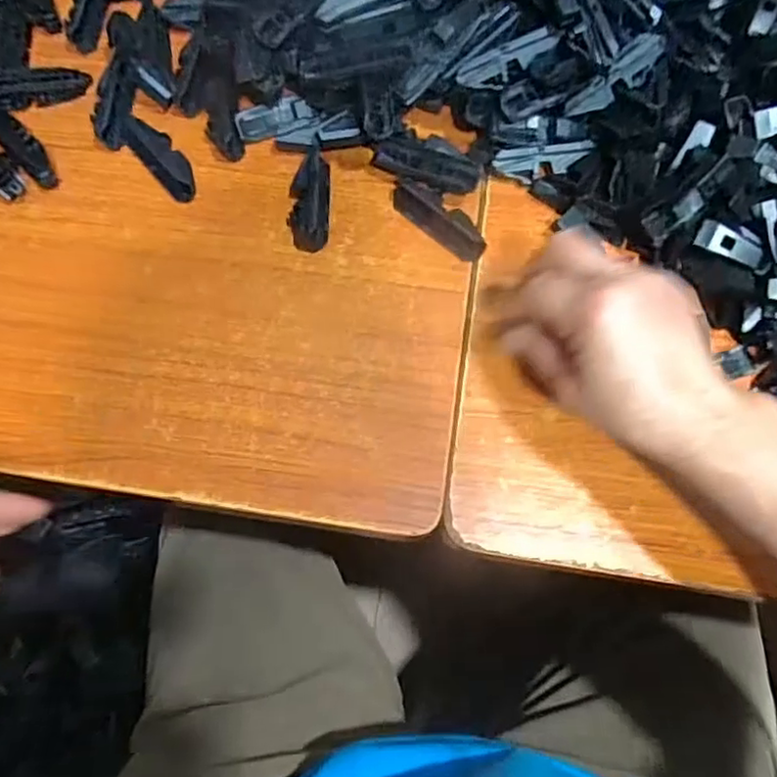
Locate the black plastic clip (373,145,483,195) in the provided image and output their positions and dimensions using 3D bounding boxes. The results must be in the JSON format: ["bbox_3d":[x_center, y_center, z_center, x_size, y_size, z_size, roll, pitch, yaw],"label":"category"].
[{"bbox_3d":[0.027,-0.153,0.432,0.073,0.021,0.030,22,72,6],"label":"black plastic clip"}]

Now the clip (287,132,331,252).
[{"bbox_3d":[-0.053,-0.130,0.427,0.027,0.014,0.077,0,71,-2],"label":"clip"}]

